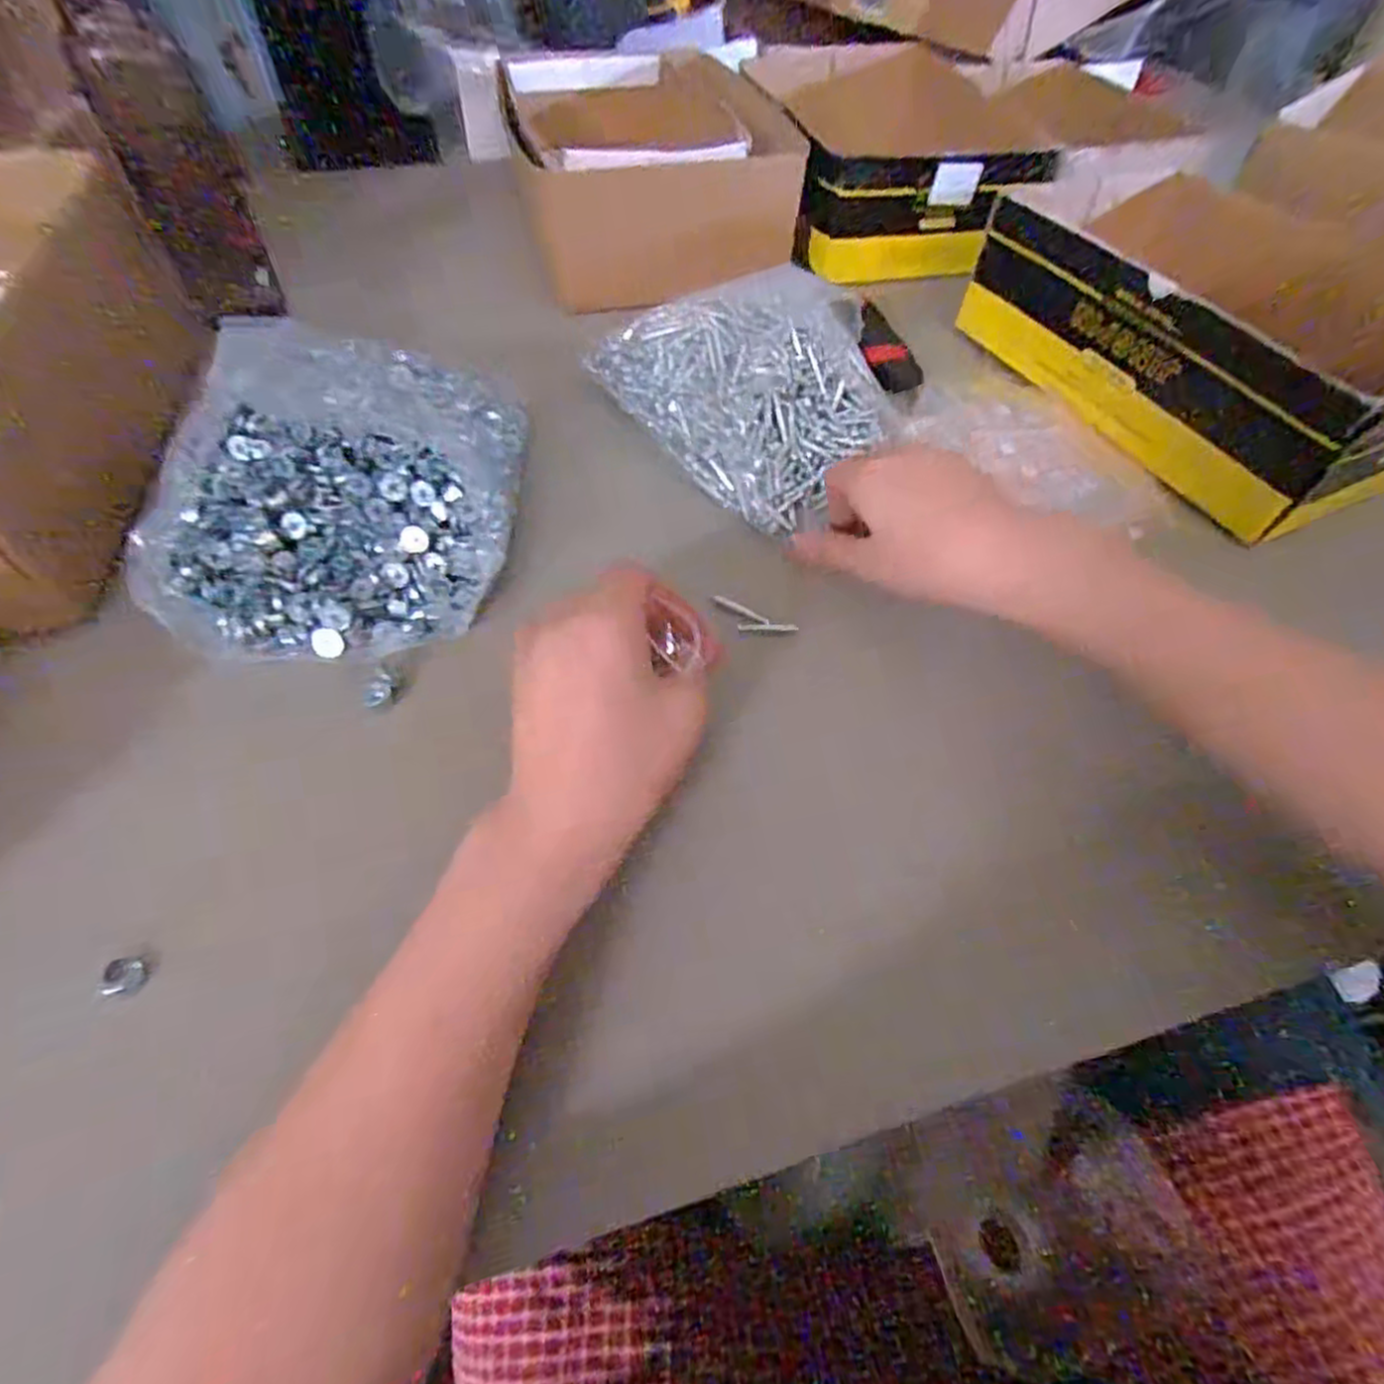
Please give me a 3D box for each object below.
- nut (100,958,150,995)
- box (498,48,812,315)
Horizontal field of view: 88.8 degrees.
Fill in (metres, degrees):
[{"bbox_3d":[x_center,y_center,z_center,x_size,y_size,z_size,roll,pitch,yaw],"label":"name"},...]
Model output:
[{"bbox_3d":[-0.223,0.112,0.278,0.013,0.007,0.014,1,55,-1],"label":"nut"},{"bbox_3d":[-0.042,-0.486,0.651,0.228,0.086,0.282,-12,56,-10],"label":"box"}]

